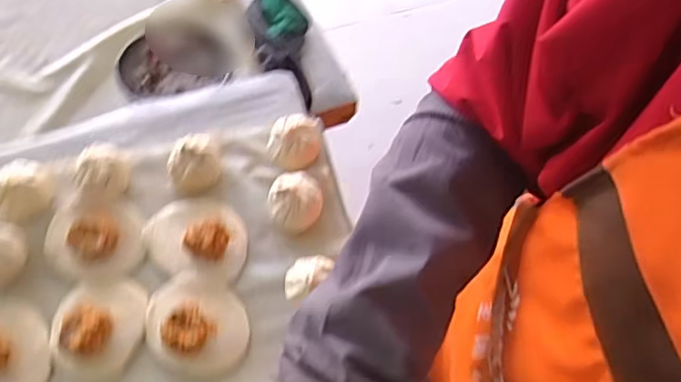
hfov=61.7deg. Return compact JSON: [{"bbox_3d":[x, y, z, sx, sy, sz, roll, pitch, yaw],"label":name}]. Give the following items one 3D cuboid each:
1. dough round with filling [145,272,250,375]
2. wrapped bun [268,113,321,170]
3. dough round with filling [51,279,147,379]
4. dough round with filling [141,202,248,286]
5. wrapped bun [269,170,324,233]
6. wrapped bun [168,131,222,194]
[{"bbox_3d":[-0.135,0.118,0.531,0.092,0.029,0.095,2,59,-3],"label":"dough round with filling"},{"bbox_3d":[-0.050,-0.056,0.624,0.055,0.037,0.053,0,59,-3],"label":"wrapped bun"},{"bbox_3d":[-0.223,0.122,0.527,0.079,0.032,0.094,-3,59,-5],"label":"dough round with filling"},{"bbox_3d":[-0.148,0.041,0.578,0.108,0.035,0.086,14,59,5],"label":"dough round with filling"},{"bbox_3d":[-0.046,0.009,0.582,0.053,0.037,0.052,-17,61,-13],"label":"wrapped bun"},{"bbox_3d":[-0.154,-0.030,0.604,0.056,0.039,0.048,-13,60,-11],"label":"wrapped bun"}]

